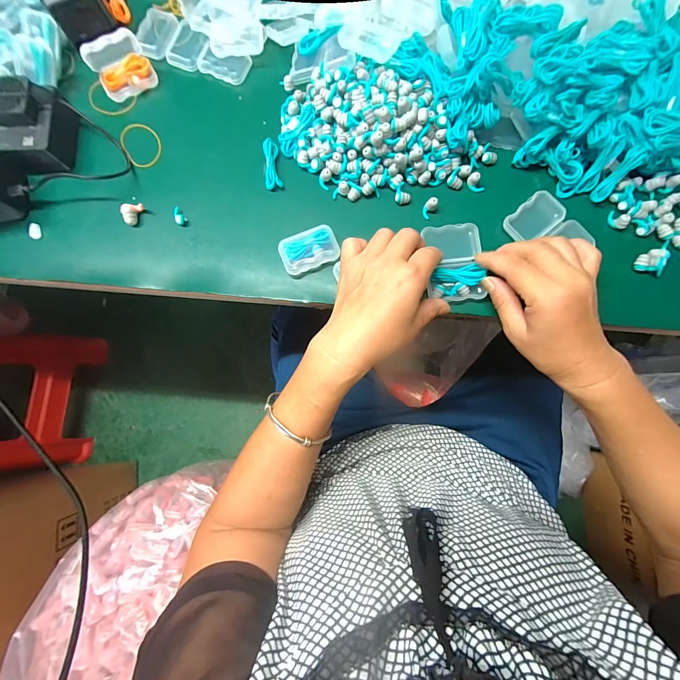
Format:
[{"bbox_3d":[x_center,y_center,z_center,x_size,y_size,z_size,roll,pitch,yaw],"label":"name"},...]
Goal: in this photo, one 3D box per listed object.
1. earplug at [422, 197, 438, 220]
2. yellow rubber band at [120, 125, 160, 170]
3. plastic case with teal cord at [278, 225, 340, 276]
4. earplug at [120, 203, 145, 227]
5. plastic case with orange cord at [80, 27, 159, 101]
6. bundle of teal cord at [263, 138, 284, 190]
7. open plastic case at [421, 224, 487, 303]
[{"bbox_3d":[0.088,-0.130,0.313,0.011,0.016,0.015,36,84,6],"label":"earplug"},{"bbox_3d":[-0.210,-0.207,0.335,0.037,0.005,0.054,-29,82,-3],"label":"yellow rubber band"},{"bbox_3d":[-0.030,-0.086,0.309,0.056,0.017,0.035,-23,81,-2],"label":"plastic case with teal cord"},{"bbox_3d":[-0.206,-0.126,0.318,0.019,0.015,0.017,-17,81,-2],"label":"earplug"},{"bbox_3d":[-0.227,-0.284,0.328,0.055,0.046,0.030,-36,82,-4],"label":"plastic case with orange cord"},{"bbox_3d":[-0.070,-0.178,0.322,0.017,0.015,0.047,-9,81,0],"label":"bundle of teal cord"},{"bbox_3d":[0.110,-0.074,0.305,0.053,0.018,0.073,-2,81,1],"label":"open plastic case"}]

